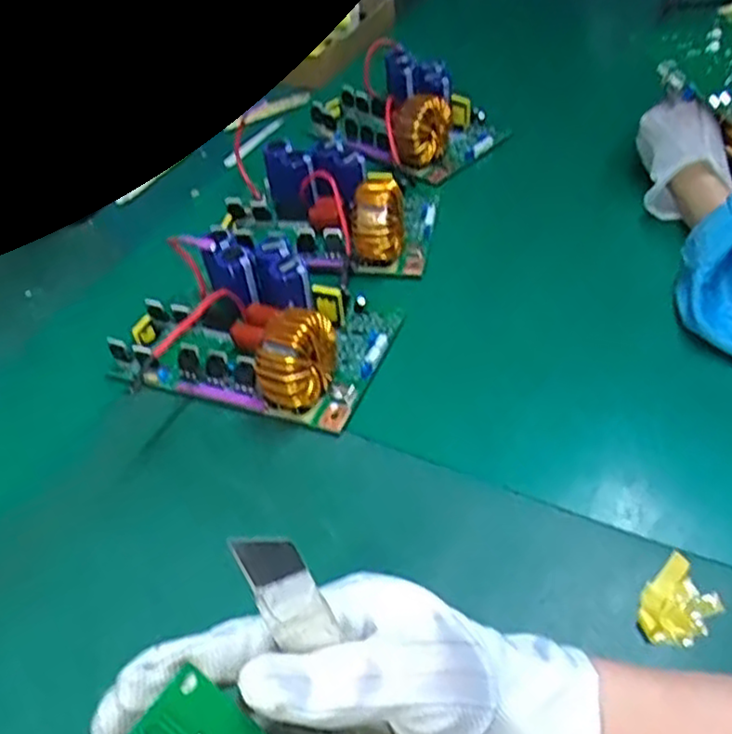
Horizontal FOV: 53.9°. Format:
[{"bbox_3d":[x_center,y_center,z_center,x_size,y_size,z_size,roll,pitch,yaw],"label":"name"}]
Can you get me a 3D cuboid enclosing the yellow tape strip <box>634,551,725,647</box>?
[{"bbox_3d":[0.166,0.126,0.384,0.051,0.014,0.035,-33,50,-25],"label":"yellow tape strip"}]

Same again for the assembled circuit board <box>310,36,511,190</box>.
[{"bbox_3d":[0.039,-0.283,0.773,0.134,0.064,0.189,-32,50,-24],"label":"assembled circuit board"}]

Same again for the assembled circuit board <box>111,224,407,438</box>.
[{"bbox_3d":[-0.083,-0.035,0.539,0.188,0.069,0.124,11,47,17],"label":"assembled circuit board"}]

